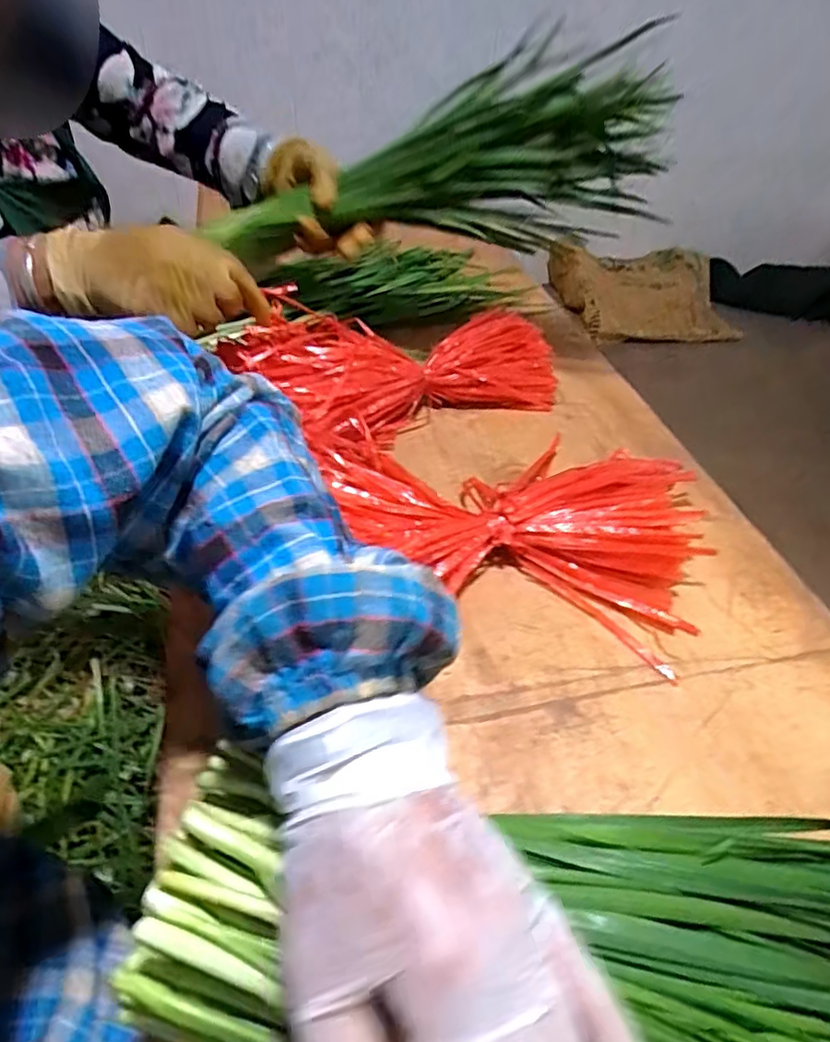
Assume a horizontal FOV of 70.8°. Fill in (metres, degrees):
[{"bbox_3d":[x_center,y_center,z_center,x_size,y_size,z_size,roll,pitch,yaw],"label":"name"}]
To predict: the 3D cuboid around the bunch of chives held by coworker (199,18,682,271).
[{"bbox_3d":[0.017,-0.319,0.544,0.410,0.131,0.108,-9,47,8],"label":"bunch of chives held by coworker"}]

